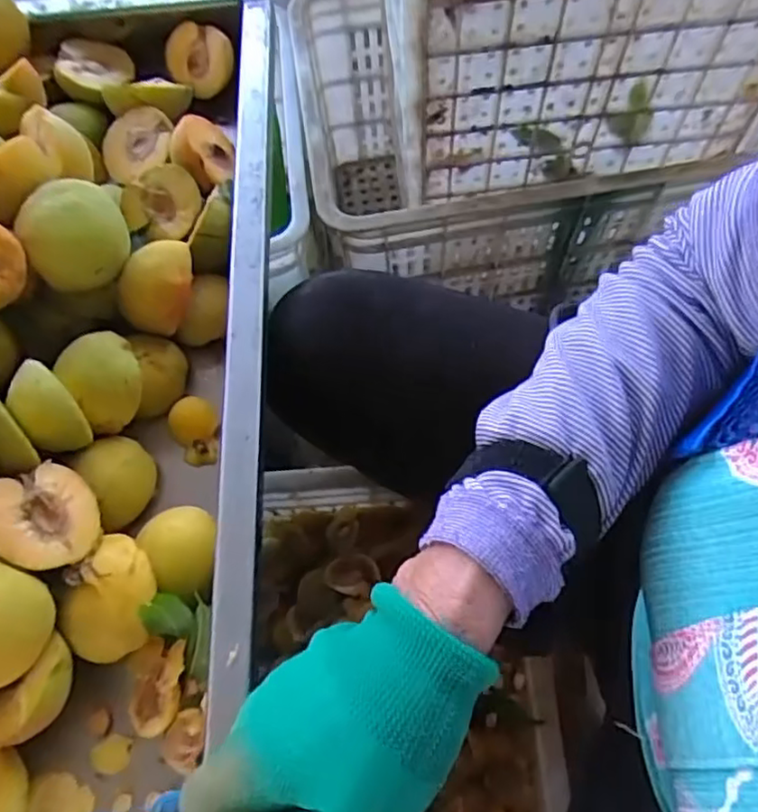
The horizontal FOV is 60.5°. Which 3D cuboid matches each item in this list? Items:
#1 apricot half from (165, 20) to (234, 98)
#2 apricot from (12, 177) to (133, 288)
[{"bbox_3d":[-0.139,-0.271,0.505,0.051,0.048,0.024,27,28,-8],"label":"apricot half"},{"bbox_3d":[-0.184,-0.103,0.399,0.054,0.051,0.050,-1,67,3],"label":"apricot"}]

